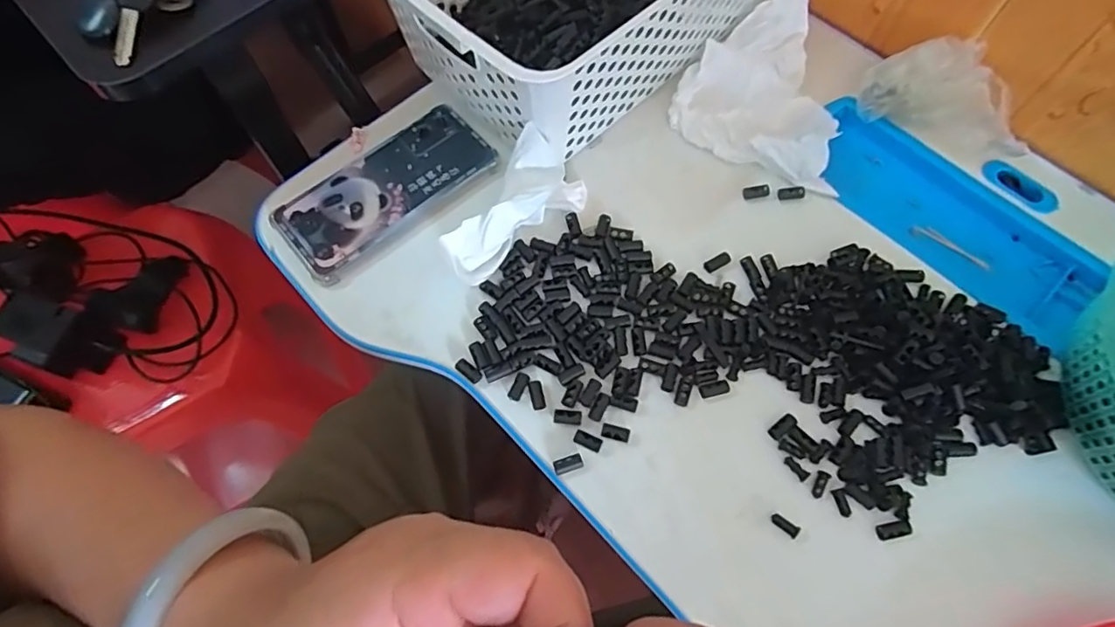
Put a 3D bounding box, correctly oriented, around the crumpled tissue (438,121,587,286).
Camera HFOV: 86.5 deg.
[{"bbox_3d":[-0.029,-0.073,0.409,0.049,0.047,0.113,38,71,14],"label":"crumpled tissue"}]

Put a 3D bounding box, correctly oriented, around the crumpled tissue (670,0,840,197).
[{"bbox_3d":[0.166,-0.194,0.467,0.127,0.036,0.191,15,67,6],"label":"crumpled tissue"}]

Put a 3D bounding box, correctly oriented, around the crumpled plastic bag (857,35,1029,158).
[{"bbox_3d":[0.293,-0.161,0.440,0.117,0.055,0.059,37,71,14],"label":"crumpled plastic bag"}]

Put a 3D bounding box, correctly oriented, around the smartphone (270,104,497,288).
[{"bbox_3d":[-0.128,-0.094,0.442,0.158,0.011,0.072,-39,72,-16],"label":"smartphone"}]

